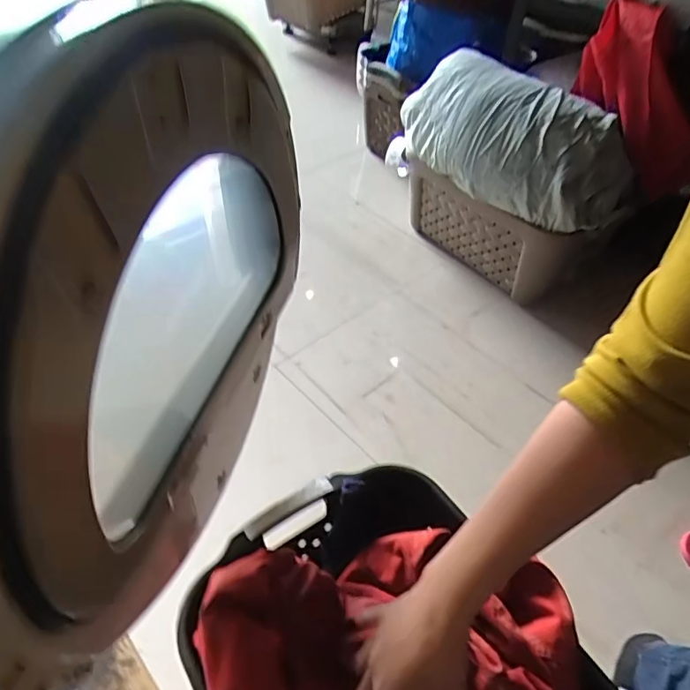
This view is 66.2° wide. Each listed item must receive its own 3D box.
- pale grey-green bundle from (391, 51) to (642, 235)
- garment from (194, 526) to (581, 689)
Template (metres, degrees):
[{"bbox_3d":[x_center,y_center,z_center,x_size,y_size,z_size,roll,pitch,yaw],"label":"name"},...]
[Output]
[{"bbox_3d":[0.372,-0.477,1.219,0.569,0.242,0.233,31,52,24],"label":"pale grey-green bundle"},{"bbox_3d":[0.064,0.317,0.564,0.387,0.119,0.271,-9,47,-12],"label":"garment"}]

